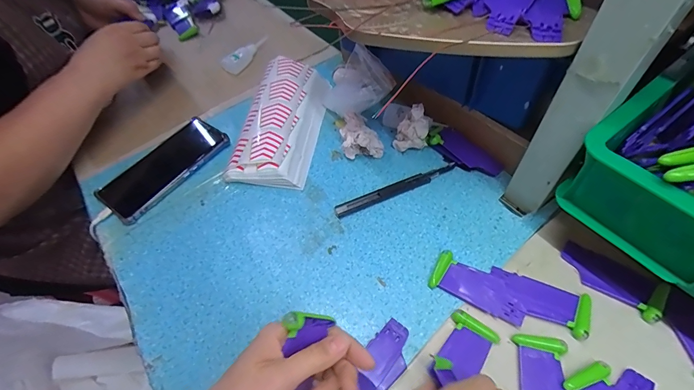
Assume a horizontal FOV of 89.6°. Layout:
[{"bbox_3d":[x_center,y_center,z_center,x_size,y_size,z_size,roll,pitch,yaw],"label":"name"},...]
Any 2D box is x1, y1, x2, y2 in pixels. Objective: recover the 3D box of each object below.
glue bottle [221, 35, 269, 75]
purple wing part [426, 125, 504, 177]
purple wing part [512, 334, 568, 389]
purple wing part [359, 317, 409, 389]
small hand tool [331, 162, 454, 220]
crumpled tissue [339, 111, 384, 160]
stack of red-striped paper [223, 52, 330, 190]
[{"bbox_3d":[-0.178,-0.251,0.618,0.031,0.029,0.102,27,60,21],"label":"glue bottle"},{"bbox_3d":[0.149,-0.055,0.450,0.100,0.013,0.040,42,70,17],"label":"purple wing part"},{"bbox_3d":[0.165,0.164,0.291,0.040,0.010,0.089,9,56,11],"label":"purple wing part"},{"bbox_3d":[0.027,0.154,0.308,0.036,0.015,0.092,31,62,24],"label":"purple wing part"},{"bbox_3d":[0.061,-0.008,0.429,0.160,0.010,0.017,-21,55,-10],"label":"small hand tool"},{"bbox_3d":[0.018,-0.083,0.468,0.053,0.042,0.074,-7,54,-1],"label":"crumpled tissue"},{"bbox_3d":[-0.088,-0.109,0.497,0.104,0.048,0.220,7,55,9],"label":"stack of red-striped paper"}]

